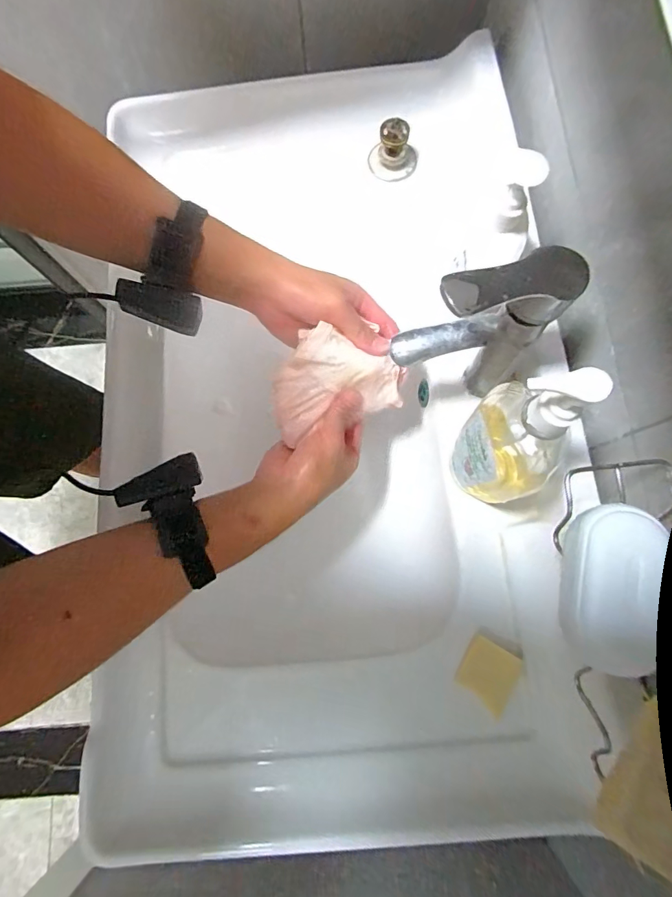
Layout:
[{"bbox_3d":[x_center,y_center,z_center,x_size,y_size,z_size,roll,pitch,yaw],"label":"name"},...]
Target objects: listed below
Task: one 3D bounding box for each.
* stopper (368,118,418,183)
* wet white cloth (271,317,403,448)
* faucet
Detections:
[{"bbox_3d":[0.069,-0.361,0.518,0.059,0.055,0.048,5,79,7],"label":"stopper"},{"bbox_3d":[-0.008,-0.068,0.421,0.123,0.054,0.082,-20,79,-3],"label":"wet white cloth"},{"bbox_3d":[0.113,-0.090,0.345,0.129,0.148,0.044,-17,77,2],"label":"faucet"}]

